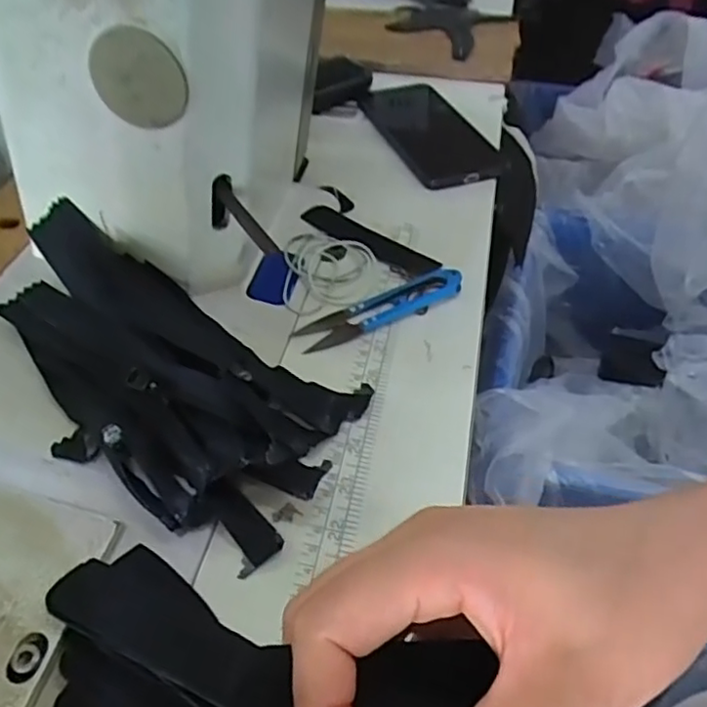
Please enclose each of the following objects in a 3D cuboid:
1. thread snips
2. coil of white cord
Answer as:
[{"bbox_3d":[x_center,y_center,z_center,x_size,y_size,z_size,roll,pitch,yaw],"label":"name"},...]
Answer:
[{"bbox_3d":[0.017,-0.030,0.404,0.112,0.011,0.027,-22,49,-21],"label":"thread snips"},{"bbox_3d":[-0.016,-0.056,0.433,0.061,0.009,0.078,-2,45,-2],"label":"coil of white cord"}]

